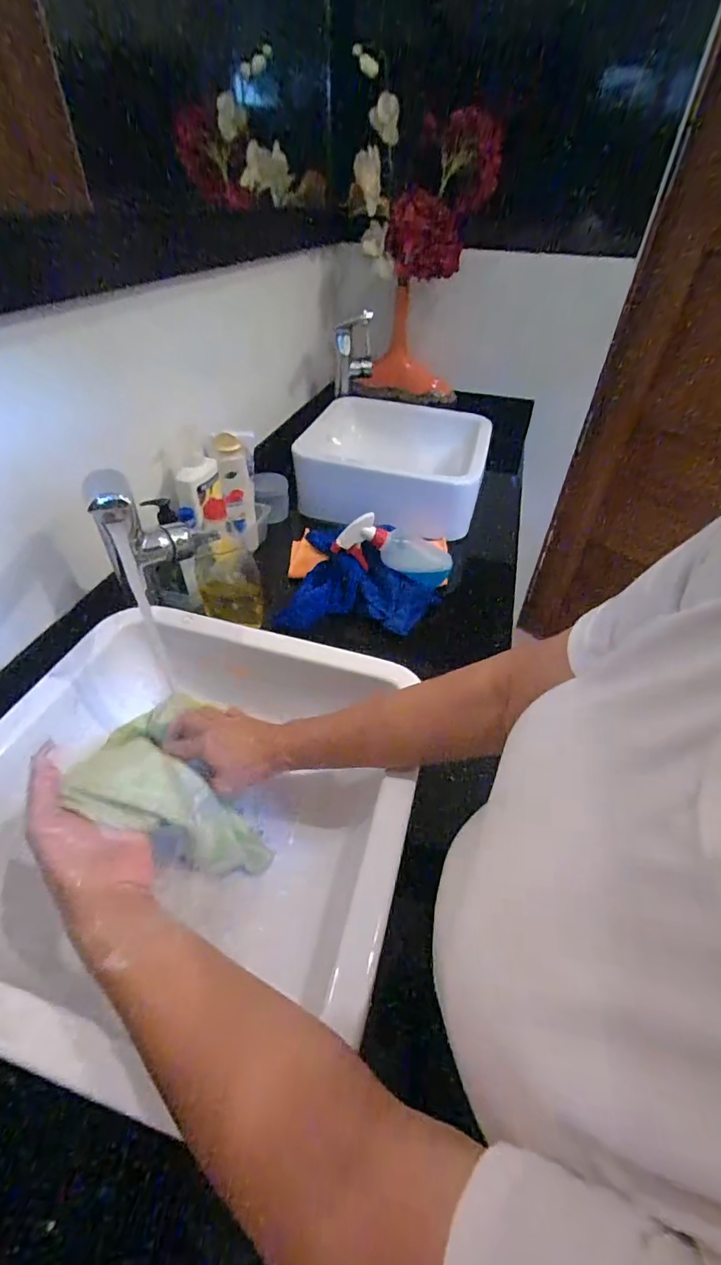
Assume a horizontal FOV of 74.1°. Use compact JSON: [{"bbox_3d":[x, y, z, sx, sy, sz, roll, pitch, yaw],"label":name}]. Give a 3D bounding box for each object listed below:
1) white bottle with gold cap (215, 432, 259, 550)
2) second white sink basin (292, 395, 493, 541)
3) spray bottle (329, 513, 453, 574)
[{"bbox_3d":[-0.218,-0.249,0.851,0.050,0.191,0.053,-4,43,-8],"label":"white bottle with gold cap"},{"bbox_3d":[0.080,-0.382,1.062,0.379,0.145,0.353,13,43,10],"label":"second white sink basin"},{"bbox_3d":[0.060,-0.146,0.802,0.201,0.079,0.055,13,41,-15],"label":"spray bottle"}]

